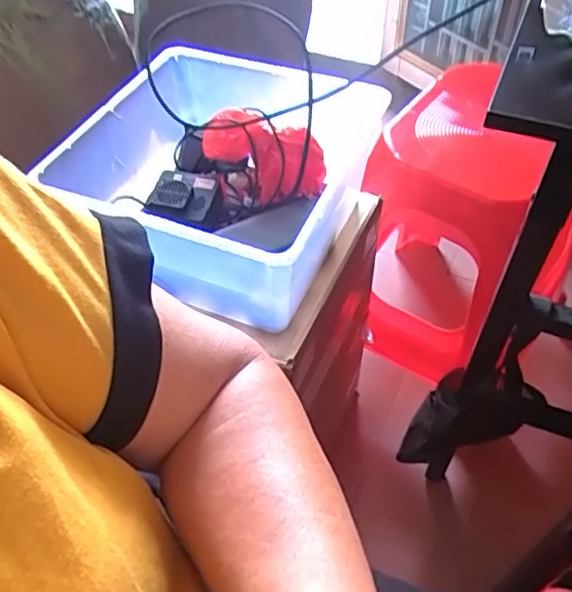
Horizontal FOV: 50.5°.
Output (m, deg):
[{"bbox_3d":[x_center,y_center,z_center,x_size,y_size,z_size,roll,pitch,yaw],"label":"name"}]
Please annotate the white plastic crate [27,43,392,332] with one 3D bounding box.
[{"bbox_3d":[-0.079,-0.133,0.715,0.312,0.146,0.296,18,53,16],"label":"white plastic crate"}]

